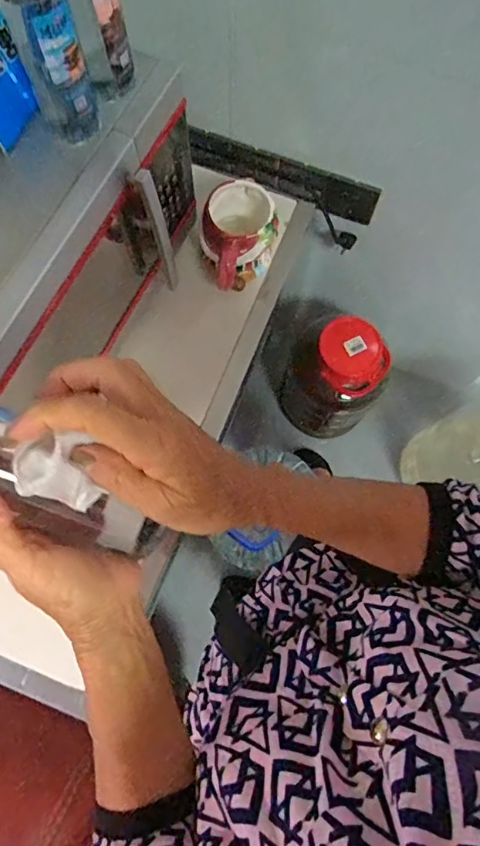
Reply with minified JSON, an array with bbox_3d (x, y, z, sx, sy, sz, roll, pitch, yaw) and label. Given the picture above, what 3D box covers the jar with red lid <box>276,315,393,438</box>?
[{"bbox_3d":[0.203,-0.090,1.145,0.177,0.357,0.167,0,75,-1],"label":"jar with red lid"}]

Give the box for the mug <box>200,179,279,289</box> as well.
[{"bbox_3d":[-0.004,-0.263,0.748,0.102,0.100,0.142,17,76,3],"label":"mug"}]

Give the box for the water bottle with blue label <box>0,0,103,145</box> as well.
[{"bbox_3d":[-0.163,-0.323,0.445,0.054,0.171,0.045,-18,76,-6],"label":"water bottle with blue label"}]

